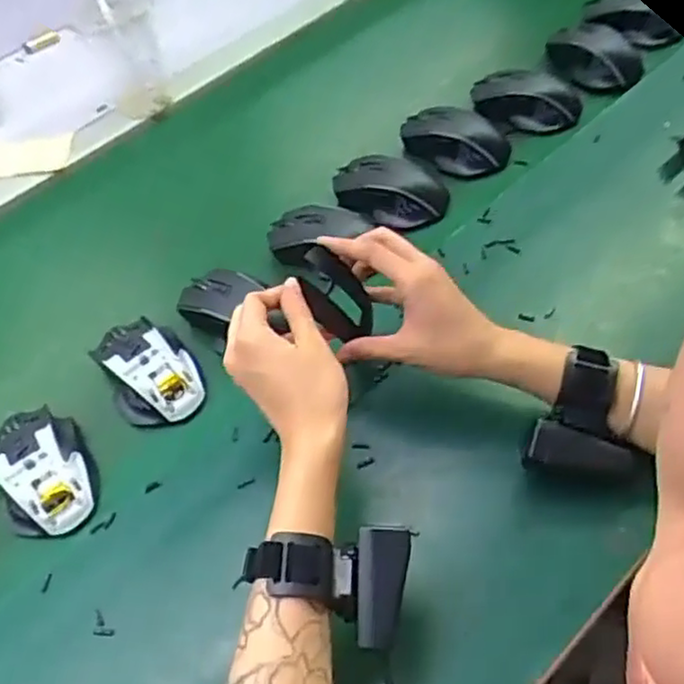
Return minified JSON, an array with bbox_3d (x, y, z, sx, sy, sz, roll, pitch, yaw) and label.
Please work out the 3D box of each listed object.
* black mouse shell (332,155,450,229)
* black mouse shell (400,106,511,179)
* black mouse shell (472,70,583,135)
[{"bbox_3d":[0.049,-0.153,0.709,0.114,0.032,0.071,7,56,12],"label":"black mouse shell"},{"bbox_3d":[0.119,-0.211,0.744,0.113,0.034,0.077,10,56,14],"label":"black mouse shell"},{"bbox_3d":[0.204,-0.263,0.770,0.116,0.037,0.058,-4,54,4],"label":"black mouse shell"}]

